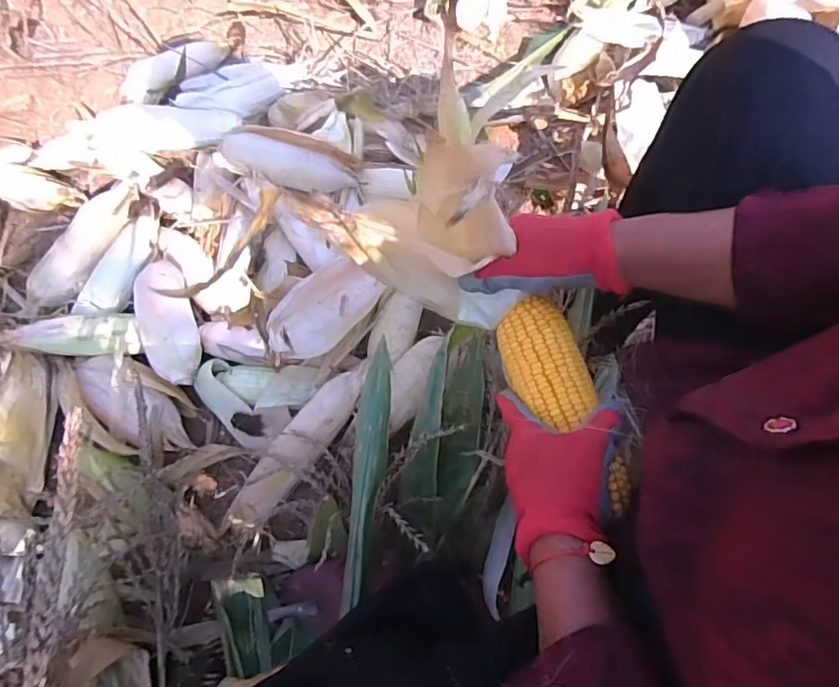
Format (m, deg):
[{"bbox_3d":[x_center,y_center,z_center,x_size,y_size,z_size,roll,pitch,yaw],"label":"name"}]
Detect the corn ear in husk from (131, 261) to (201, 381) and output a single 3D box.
[{"bbox_3d":[-0.344,-0.034,0.725,0.076,0.050,0.181,-26,72,-7],"label":"corn ear in husk"}]

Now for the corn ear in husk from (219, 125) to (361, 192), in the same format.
[{"bbox_3d":[-0.194,-0.264,0.768,0.223,0.044,0.071,20,73,9],"label":"corn ear in husk"}]

